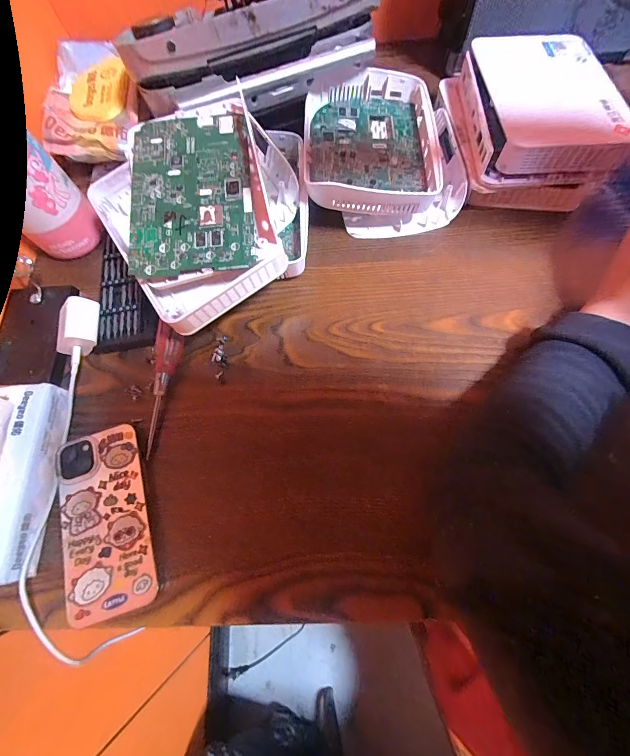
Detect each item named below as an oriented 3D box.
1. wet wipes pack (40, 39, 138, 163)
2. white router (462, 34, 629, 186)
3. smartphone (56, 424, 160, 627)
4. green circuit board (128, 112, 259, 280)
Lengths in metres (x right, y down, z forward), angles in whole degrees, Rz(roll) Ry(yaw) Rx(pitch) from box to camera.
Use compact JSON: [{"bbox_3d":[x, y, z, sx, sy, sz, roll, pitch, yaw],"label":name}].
[{"bbox_3d":[-0.271,-0.343,0.393,0.099,0.031,0.182,-12,70,-1],"label":"wet wipes pack"},{"bbox_3d":[0.224,-0.274,0.323,0.124,0.035,0.169,-3,70,3],"label":"white router"},{"bbox_3d":[-0.173,0.114,0.270,0.068,0.014,0.142,-19,70,-3],"label":"smartphone"},{"bbox_3d":[-0.110,-0.166,0.286,0.103,0.010,0.161,-7,74,0],"label":"green circuit board"}]

